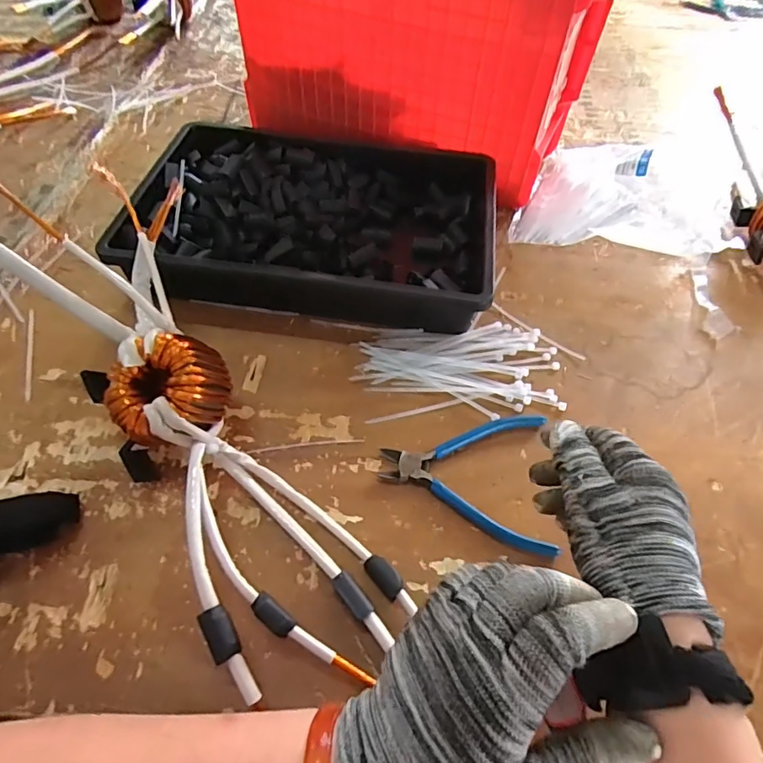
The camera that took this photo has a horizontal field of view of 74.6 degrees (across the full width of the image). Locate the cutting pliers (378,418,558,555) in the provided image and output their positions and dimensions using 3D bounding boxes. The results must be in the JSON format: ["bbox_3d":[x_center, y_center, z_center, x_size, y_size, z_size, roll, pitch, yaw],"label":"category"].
[{"bbox_3d":[0.069,0.075,0.408,0.137,0.010,0.120,4,53,0],"label":"cutting pliers"}]

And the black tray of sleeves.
[{"bbox_3d":[-0.071,-0.181,0.553,0.369,0.066,0.250,6,53,1],"label":"black tray of sleeves"}]

